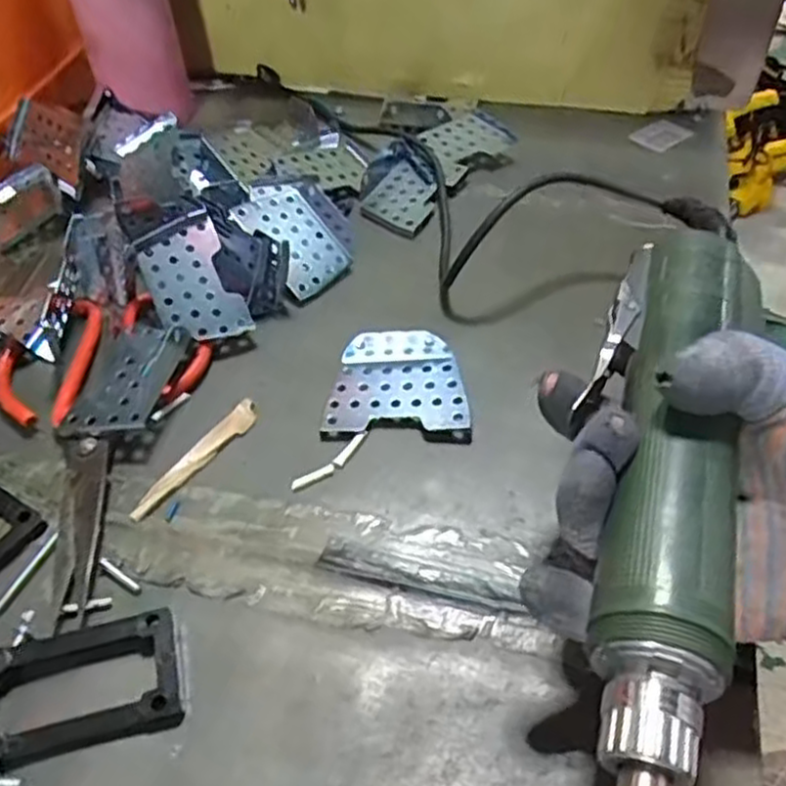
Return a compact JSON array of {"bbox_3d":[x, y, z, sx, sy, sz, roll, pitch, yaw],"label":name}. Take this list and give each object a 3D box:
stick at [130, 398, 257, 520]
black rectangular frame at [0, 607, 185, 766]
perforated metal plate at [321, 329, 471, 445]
[{"bbox_3d":[-0.093,0.030,0.354,0.012,0.004,0.078,30,56,26],"label":"stick"},{"bbox_3d":[-0.118,0.108,0.277,0.075,0.010,0.042,-11,49,-7],"label":"black rectangular frame"},{"bbox_3d":[0.002,-0.004,0.369,0.068,0.018,0.057,0,48,2],"label":"perforated metal plate"}]

